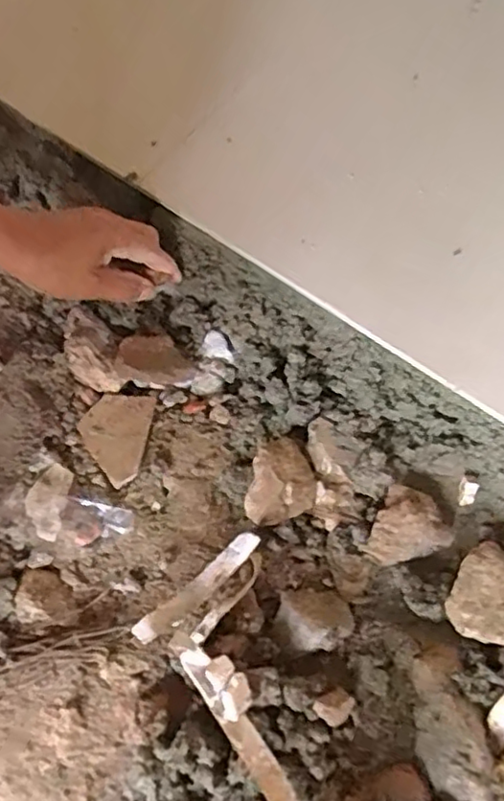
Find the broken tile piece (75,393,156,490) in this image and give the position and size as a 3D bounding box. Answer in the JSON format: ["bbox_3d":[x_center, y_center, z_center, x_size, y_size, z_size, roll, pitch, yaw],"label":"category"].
[{"bbox_3d":[-0.111,0.029,0.506,0.056,0.008,0.074,8,68,4],"label":"broken tile piece"}]

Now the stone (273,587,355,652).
[{"bbox_3d":[0.044,0.153,0.449,0.053,0.025,0.040,-1,68,0],"label":"stone"}]

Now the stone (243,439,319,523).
[{"bbox_3d":[0.024,0.060,0.481,0.049,0.022,0.066,12,69,5],"label":"stone"}]

